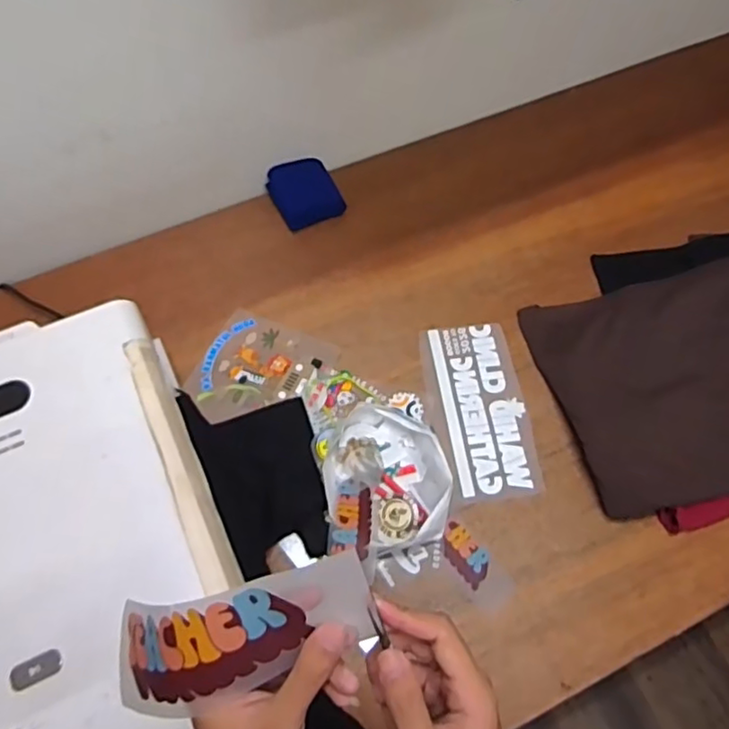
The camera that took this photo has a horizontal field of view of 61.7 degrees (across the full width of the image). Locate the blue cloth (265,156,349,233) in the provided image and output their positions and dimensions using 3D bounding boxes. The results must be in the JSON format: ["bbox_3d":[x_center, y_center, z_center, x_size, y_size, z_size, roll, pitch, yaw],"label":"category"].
[{"bbox_3d":[-0.106,-0.308,1.081,0.113,0.024,0.121,-24,82,-16],"label":"blue cloth"}]

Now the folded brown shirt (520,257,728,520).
[{"bbox_3d":[0.537,-0.010,0.880,0.514,0.101,0.345,-22,62,13],"label":"folded brown shirt"}]

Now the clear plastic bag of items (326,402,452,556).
[{"bbox_3d":[0.029,0.153,0.841,0.161,0.043,0.199,-10,63,-5],"label":"clear plastic bag of items"}]

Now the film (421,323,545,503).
[{"bbox_3d":[0.170,0.062,0.915,0.143,0.006,0.278,-5,62,-4],"label":"film"}]

